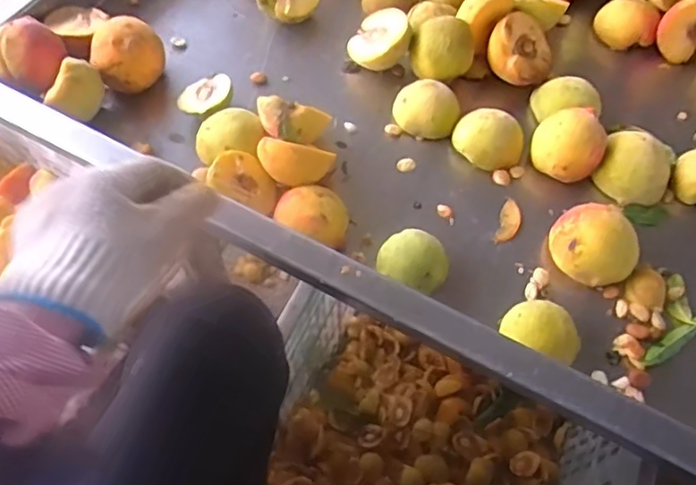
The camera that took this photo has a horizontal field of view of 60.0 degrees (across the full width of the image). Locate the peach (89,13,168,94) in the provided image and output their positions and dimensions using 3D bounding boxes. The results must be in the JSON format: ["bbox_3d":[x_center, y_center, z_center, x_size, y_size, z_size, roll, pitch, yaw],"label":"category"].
[{"bbox_3d":[-0.197,-0.166,0.545,0.062,0.051,0.055,-20,62,-13],"label":"peach"}]

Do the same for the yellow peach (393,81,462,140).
[{"bbox_3d":[0.070,-0.119,0.539,0.056,0.029,0.047,10,59,5],"label":"yellow peach"}]

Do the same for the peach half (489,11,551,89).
[{"bbox_3d":[0.156,-0.176,0.564,0.058,0.035,0.066,7,77,-29],"label":"peach half"}]

